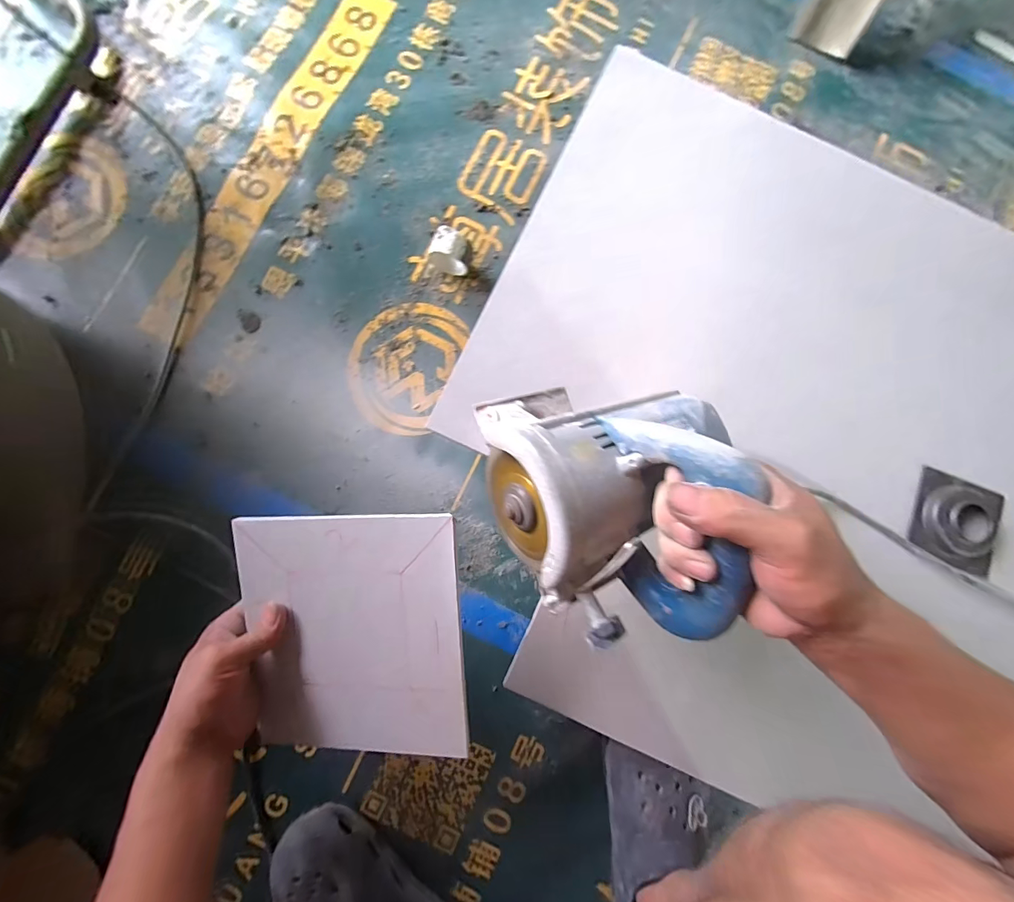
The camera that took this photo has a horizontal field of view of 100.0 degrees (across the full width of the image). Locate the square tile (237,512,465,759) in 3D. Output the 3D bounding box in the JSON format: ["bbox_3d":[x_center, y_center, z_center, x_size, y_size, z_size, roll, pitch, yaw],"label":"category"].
[{"bbox_3d":[-0.129,0.157,0.359,0.186,0.015,0.206,-2,94,9],"label":"square tile"}]

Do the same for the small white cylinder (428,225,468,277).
[{"bbox_3d":[-0.070,-0.246,0.526,0.052,0.053,0.031,21,87,-8],"label":"small white cylinder"}]

